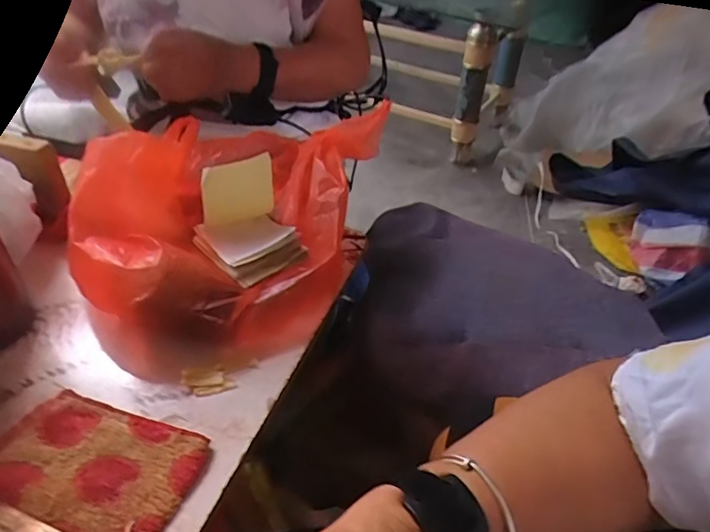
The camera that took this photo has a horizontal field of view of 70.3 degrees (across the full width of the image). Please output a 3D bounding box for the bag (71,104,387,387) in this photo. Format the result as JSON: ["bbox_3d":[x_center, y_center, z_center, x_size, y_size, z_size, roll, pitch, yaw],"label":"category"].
[{"bbox_3d":[-0.102,-0.050,0.461,0.221,0.116,0.302,7,41,3],"label":"bag"}]

